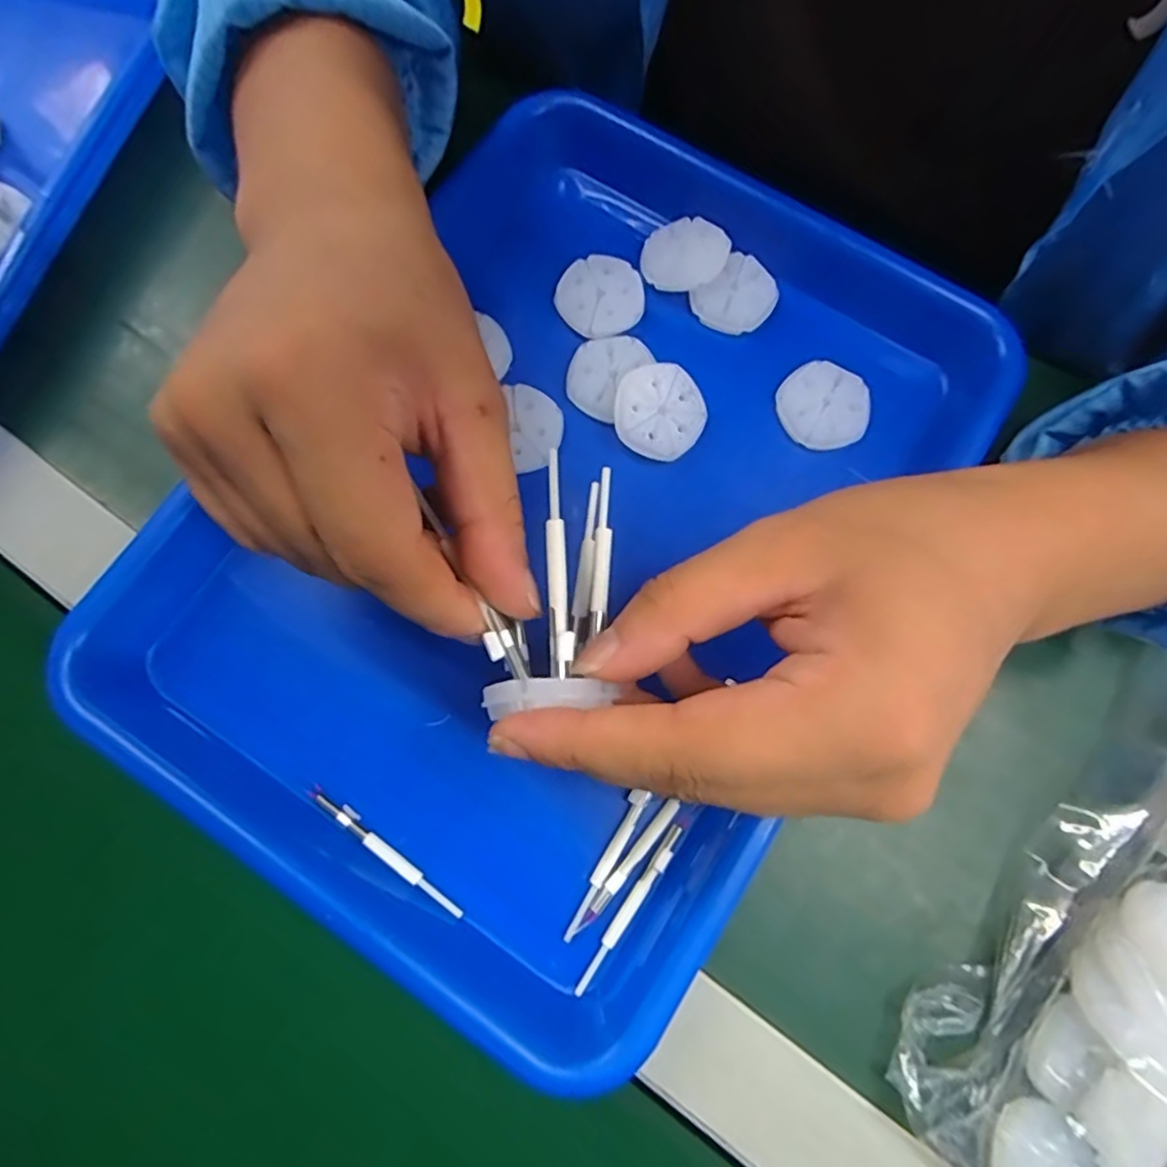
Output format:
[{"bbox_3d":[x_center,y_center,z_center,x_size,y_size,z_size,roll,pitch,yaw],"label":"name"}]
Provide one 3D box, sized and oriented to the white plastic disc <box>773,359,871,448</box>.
[{"bbox_3d":[0.101,-0.075,0.277,0.035,0.006,0.037,0,76,0],"label":"white plastic disc"}]

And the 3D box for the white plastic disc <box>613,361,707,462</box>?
[{"bbox_3d":[0.031,-0.071,0.269,0.037,0.004,0.037,-1,95,-9],"label":"white plastic disc"}]

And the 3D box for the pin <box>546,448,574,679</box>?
[{"bbox_3d":[-0.007,-0.006,0.180,0.006,0.004,0.063,-3,79,0],"label":"pin"}]

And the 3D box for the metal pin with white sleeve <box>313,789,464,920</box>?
[{"bbox_3d":[-0.071,0.097,0.236,0.067,0.007,0.006,38,79,9],"label":"metal pin with white sleeve"}]

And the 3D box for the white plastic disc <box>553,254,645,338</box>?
[{"bbox_3d":[0.008,-0.126,0.288,0.037,0.004,0.037,0,76,0],"label":"white plastic disc"}]

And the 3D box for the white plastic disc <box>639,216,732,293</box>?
[{"bbox_3d":[0.044,-0.145,0.289,0.037,0.004,0.033,-21,78,6],"label":"white plastic disc"}]

